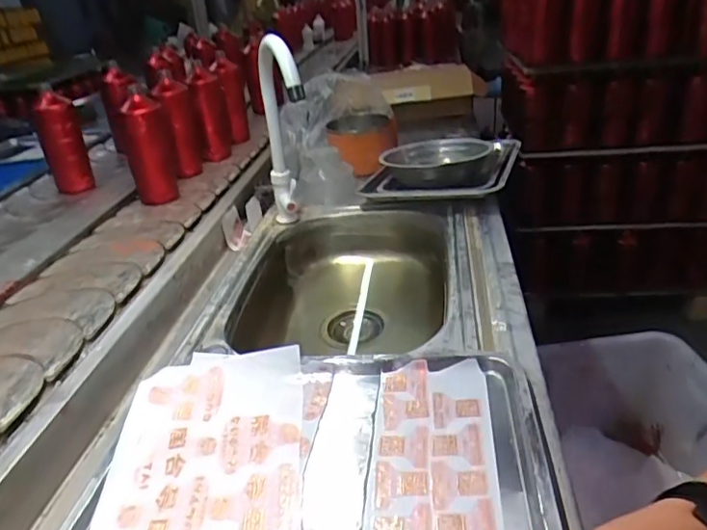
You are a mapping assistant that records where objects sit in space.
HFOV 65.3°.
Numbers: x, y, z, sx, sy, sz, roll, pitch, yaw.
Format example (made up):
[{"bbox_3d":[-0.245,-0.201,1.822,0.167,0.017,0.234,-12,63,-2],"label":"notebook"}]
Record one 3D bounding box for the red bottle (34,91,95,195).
[{"bbox_3d":[-0.594,-0.248,1.134,0.078,0.188,0.073,-21,34,-27],"label":"red bottle"}]

